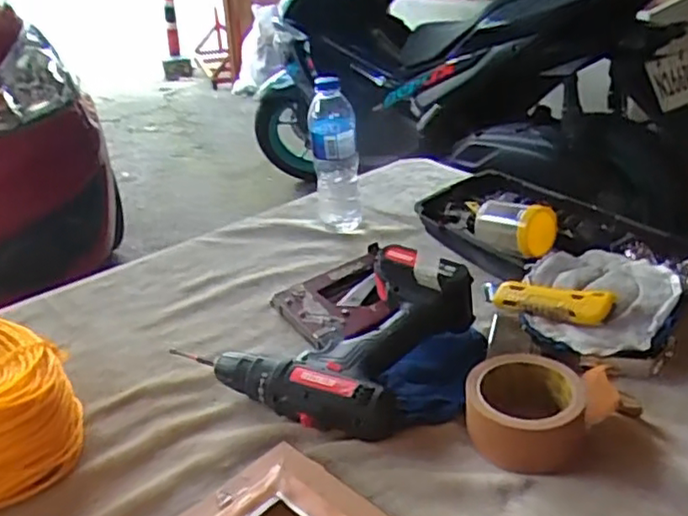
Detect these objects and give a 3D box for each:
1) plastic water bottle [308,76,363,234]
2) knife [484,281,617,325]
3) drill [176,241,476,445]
[{"bbox_3d":[-0.013,-0.137,0.893,0.063,0.207,0.074,-3,29,2],"label":"plastic water bottle"},{"bbox_3d":[0.206,0.045,0.681,0.147,0.028,0.027,7,28,46],"label":"knife"},{"bbox_3d":[-0.017,0.063,0.657,0.235,0.090,0.201,18,36,34],"label":"drill"}]

